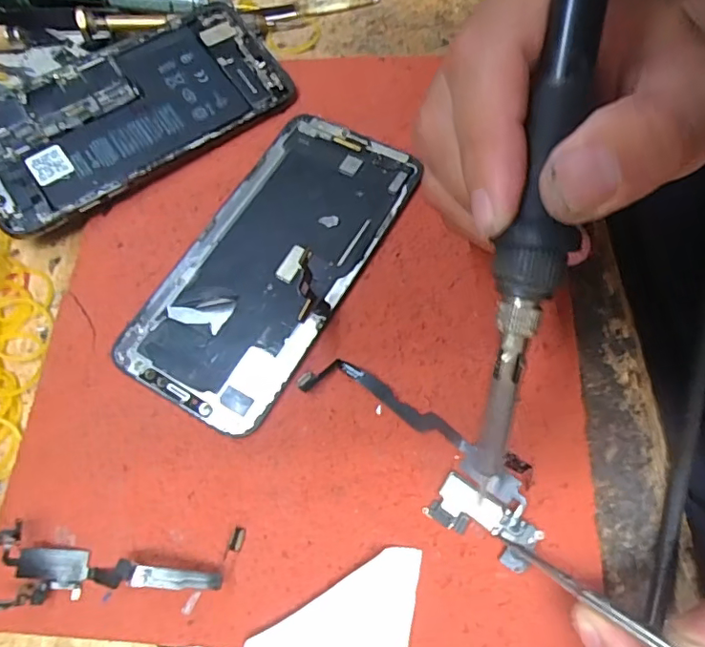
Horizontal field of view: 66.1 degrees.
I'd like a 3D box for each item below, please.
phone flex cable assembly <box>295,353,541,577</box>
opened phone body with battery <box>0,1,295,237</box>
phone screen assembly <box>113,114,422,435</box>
[{"bbox_3d":[0.021,0.043,0.187,0.094,0.005,0.030,31,70,14],"label":"phone flex cable assembly"},{"bbox_3d":[-0.101,-0.097,0.244,0.139,0.004,0.073,-30,77,-14],"label":"opened phone body with battery"},{"bbox_3d":[-0.032,-0.028,0.221,0.066,0.006,0.139,28,71,14],"label":"phone screen assembly"}]

